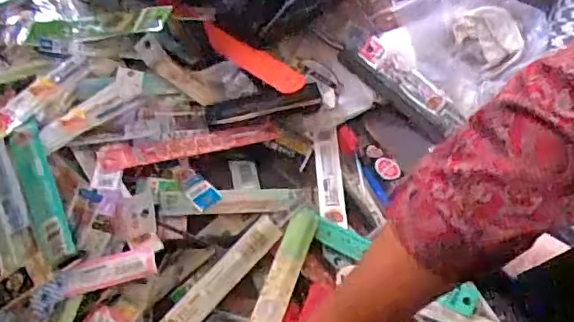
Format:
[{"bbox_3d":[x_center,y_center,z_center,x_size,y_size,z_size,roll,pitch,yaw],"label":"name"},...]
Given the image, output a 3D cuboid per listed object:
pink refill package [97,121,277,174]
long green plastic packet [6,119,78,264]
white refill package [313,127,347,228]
[{"bbox_3d":[-0.091,-0.016,0.550,0.170,0.008,0.025,-12,60,-25],"label":"pink refill package"},{"bbox_3d":[-0.202,0.021,0.473,0.025,0.020,0.144,-21,61,-15],"label":"long green plastic packet"},{"bbox_3d":[0.042,0.013,0.575,0.025,0.006,0.111,-2,60,-2],"label":"white refill package"}]

